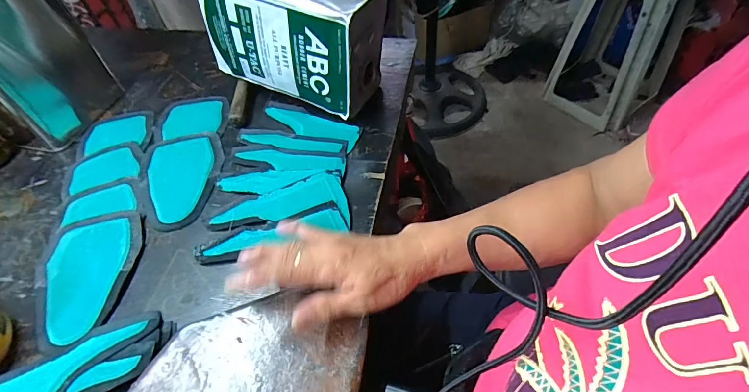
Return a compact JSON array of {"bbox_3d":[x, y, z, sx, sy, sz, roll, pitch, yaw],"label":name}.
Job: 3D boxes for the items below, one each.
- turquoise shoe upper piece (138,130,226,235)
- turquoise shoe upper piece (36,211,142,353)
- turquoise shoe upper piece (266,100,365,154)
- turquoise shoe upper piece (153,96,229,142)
[{"bbox_3d":[-0.247,-0.026,0.507,0.103,0.011,0.157,-20,50,-10],"label":"turquoise shoe upper piece"},{"bbox_3d":[-0.310,0.085,0.420,0.107,0.007,0.152,-15,53,-5],"label":"turquoise shoe upper piece"},{"bbox_3d":[-0.096,-0.104,0.565,0.167,0.007,0.051,21,56,22],"label":"turquoise shoe upper piece"},{"bbox_3d":[-0.275,-0.119,0.586,0.108,0.005,0.094,-7,48,0],"label":"turquoise shoe upper piece"}]

